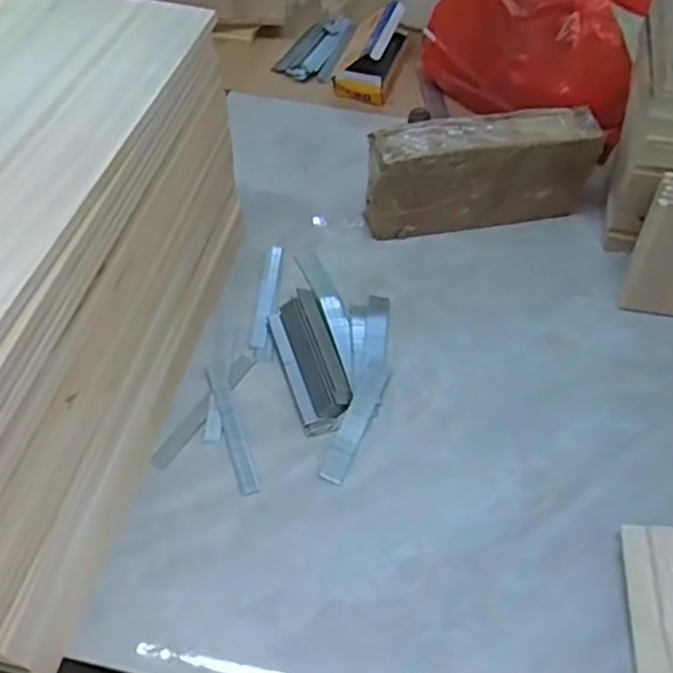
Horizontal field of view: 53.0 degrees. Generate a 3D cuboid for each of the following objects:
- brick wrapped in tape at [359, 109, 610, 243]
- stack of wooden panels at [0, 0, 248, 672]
[{"bbox_3d":[0.136,-0.152,0.631,0.214,0.102,0.050,-7,55,-8],"label":"brick wrapped in tape"},{"bbox_3d":[-0.209,-0.021,0.458,0.161,0.211,0.392,12,55,6],"label":"stack of wooden panels"}]

